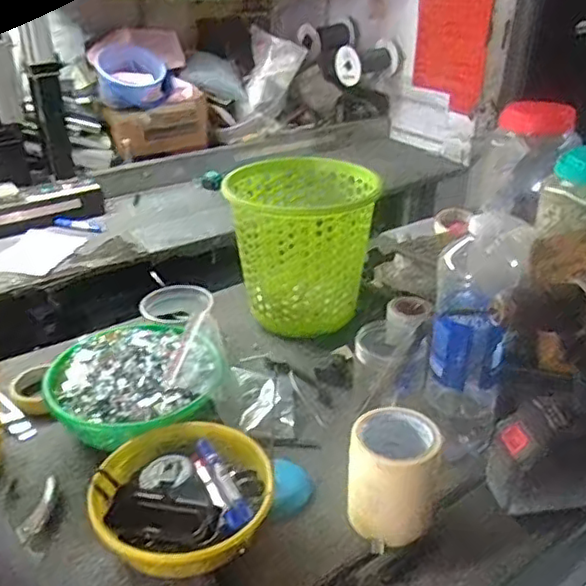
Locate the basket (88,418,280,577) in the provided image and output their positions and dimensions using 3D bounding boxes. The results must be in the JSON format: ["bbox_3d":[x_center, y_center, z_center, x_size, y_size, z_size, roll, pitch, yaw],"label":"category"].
[{"bbox_3d":[-0.121,0.232,0.688,0.195,0.073,0.182,4,30,6],"label":"basket"}]

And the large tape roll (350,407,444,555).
[{"bbox_3d":[0.109,0.206,0.693,0.094,0.123,0.100,6,30,10],"label":"large tape roll"}]

